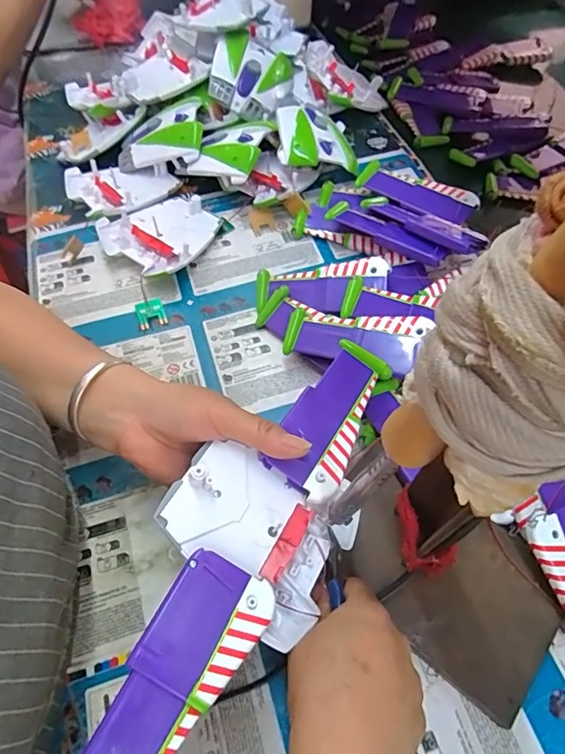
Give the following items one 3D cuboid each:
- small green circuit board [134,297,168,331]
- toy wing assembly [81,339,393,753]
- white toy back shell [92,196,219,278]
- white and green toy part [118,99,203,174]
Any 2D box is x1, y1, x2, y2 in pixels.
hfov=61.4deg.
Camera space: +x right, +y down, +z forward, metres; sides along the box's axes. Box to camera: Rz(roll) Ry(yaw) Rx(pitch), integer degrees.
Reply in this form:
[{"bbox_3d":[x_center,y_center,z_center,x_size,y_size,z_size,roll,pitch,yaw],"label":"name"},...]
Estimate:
[{"bbox_3d":[-0.125,-0.060,0.451,0.025,0.006,0.027,-19,84,-16],"label":"small green circuit board"},{"bbox_3d":[-0.015,0.090,0.287,0.095,0.044,0.290,24,56,17],"label":"toy wing assembly"},{"bbox_3d":[-0.121,-0.145,0.490,0.110,0.032,0.083,-35,64,-17],"label":"white toy back shell"},{"bbox_3d":[-0.138,-0.268,0.534,0.099,0.044,0.065,4,60,6],"label":"white and green toy part"}]

